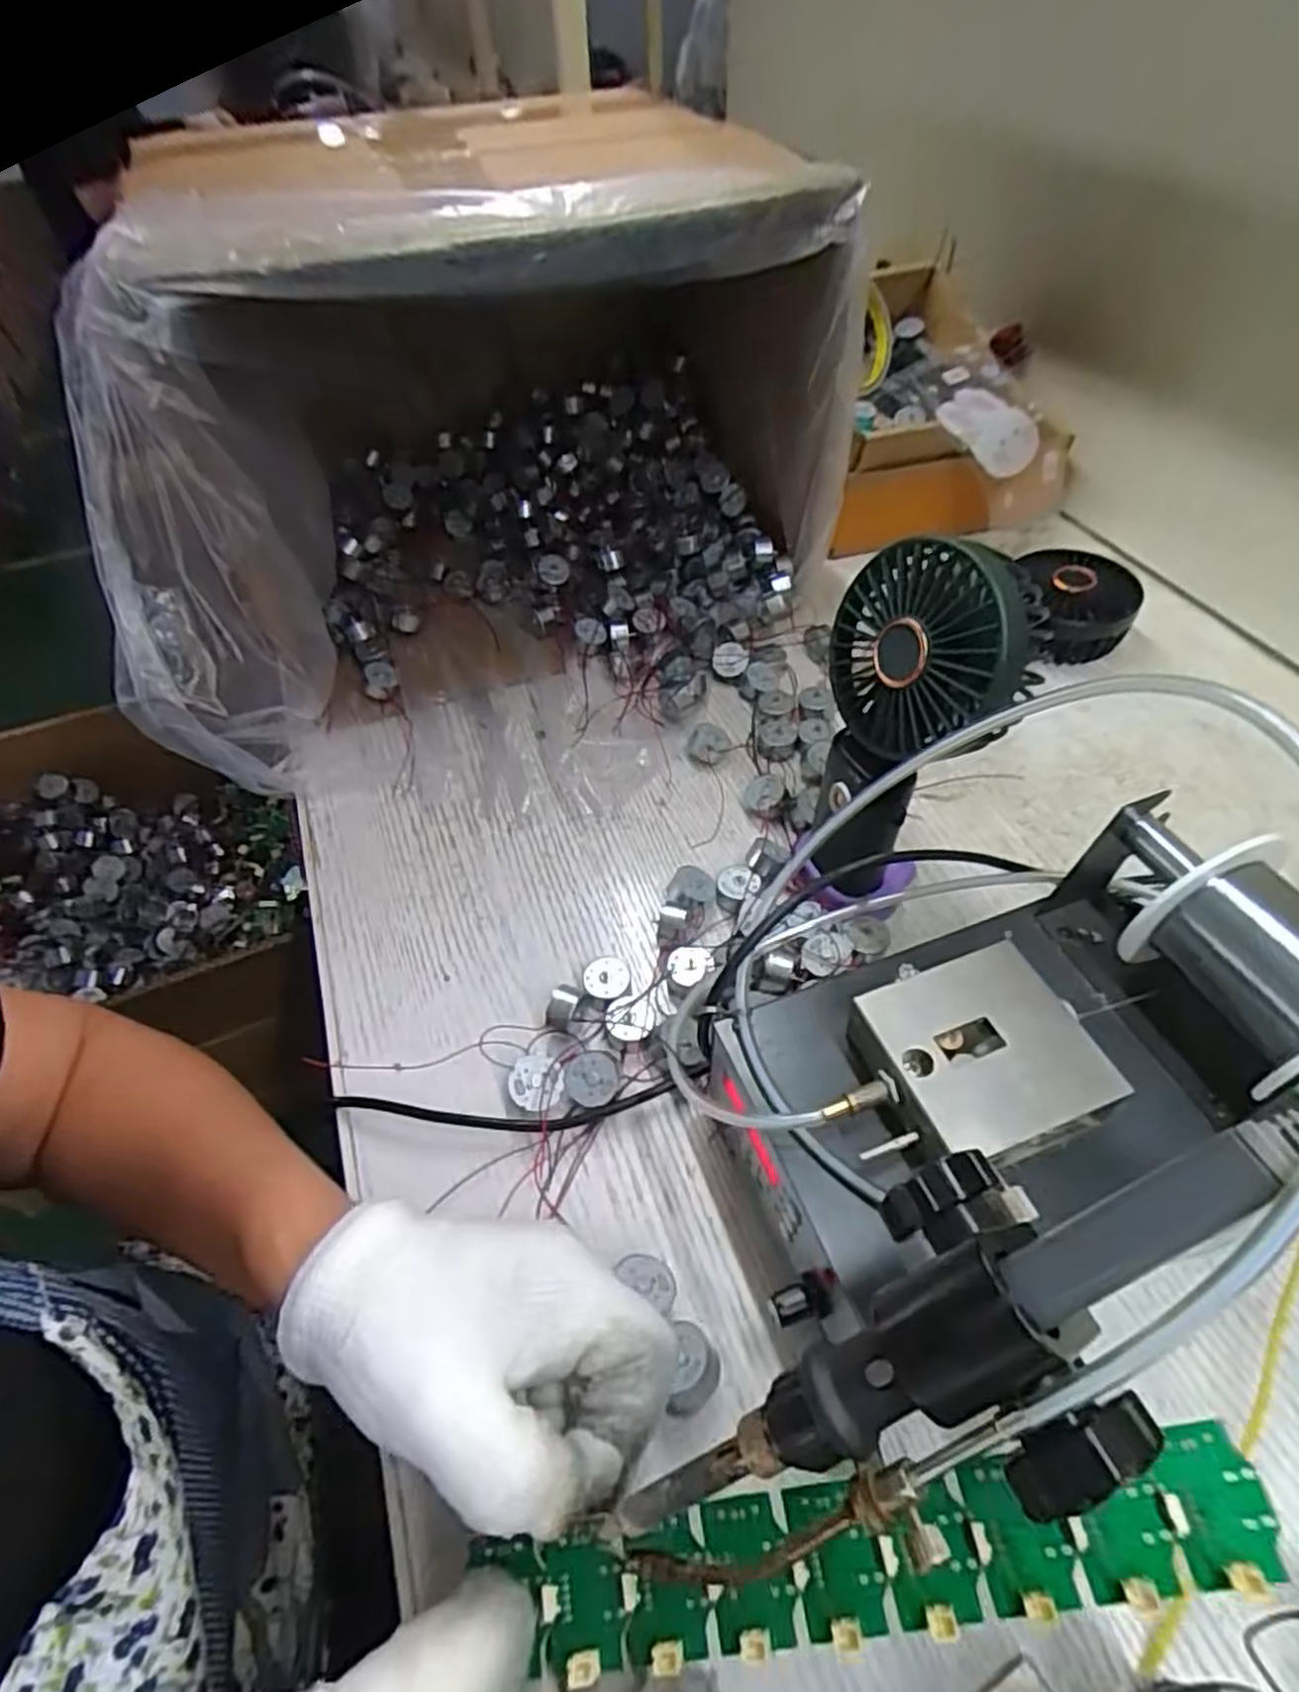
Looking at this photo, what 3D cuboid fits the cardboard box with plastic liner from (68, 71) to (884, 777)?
[{"bbox_3d":[-0.121,-0.272,0.517,0.435,0.276,0.295,-21,51,-14],"label":"cardboard box with plastic liner"}]

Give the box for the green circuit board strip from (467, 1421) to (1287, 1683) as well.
[{"bbox_3d":[0.051,0.175,0.194,0.185,0.007,0.031,-16,49,9],"label":"green circuit board strip"}]

